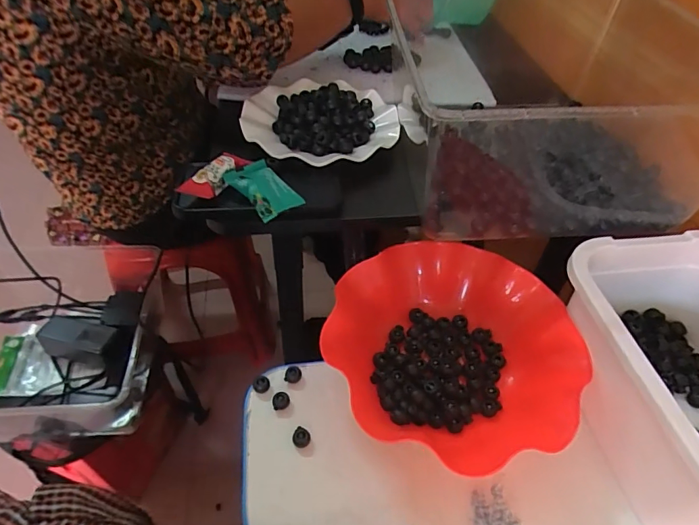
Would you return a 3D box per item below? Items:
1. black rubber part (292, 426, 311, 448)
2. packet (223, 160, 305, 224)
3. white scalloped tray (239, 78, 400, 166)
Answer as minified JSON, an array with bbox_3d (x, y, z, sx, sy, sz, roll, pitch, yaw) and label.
[{"bbox_3d":[-0.042,0.153,0.391,0.016,0.014,0.015,-2,48,2],"label":"black rubber part"},{"bbox_3d":[-0.084,-0.073,0.431,0.044,0.019,0.068,-33,57,-29],"label":"packet"},{"bbox_3d":[-0.035,-0.174,0.532,0.178,0.028,0.176,-4,48,-7],"label":"white scalloped tray"}]

